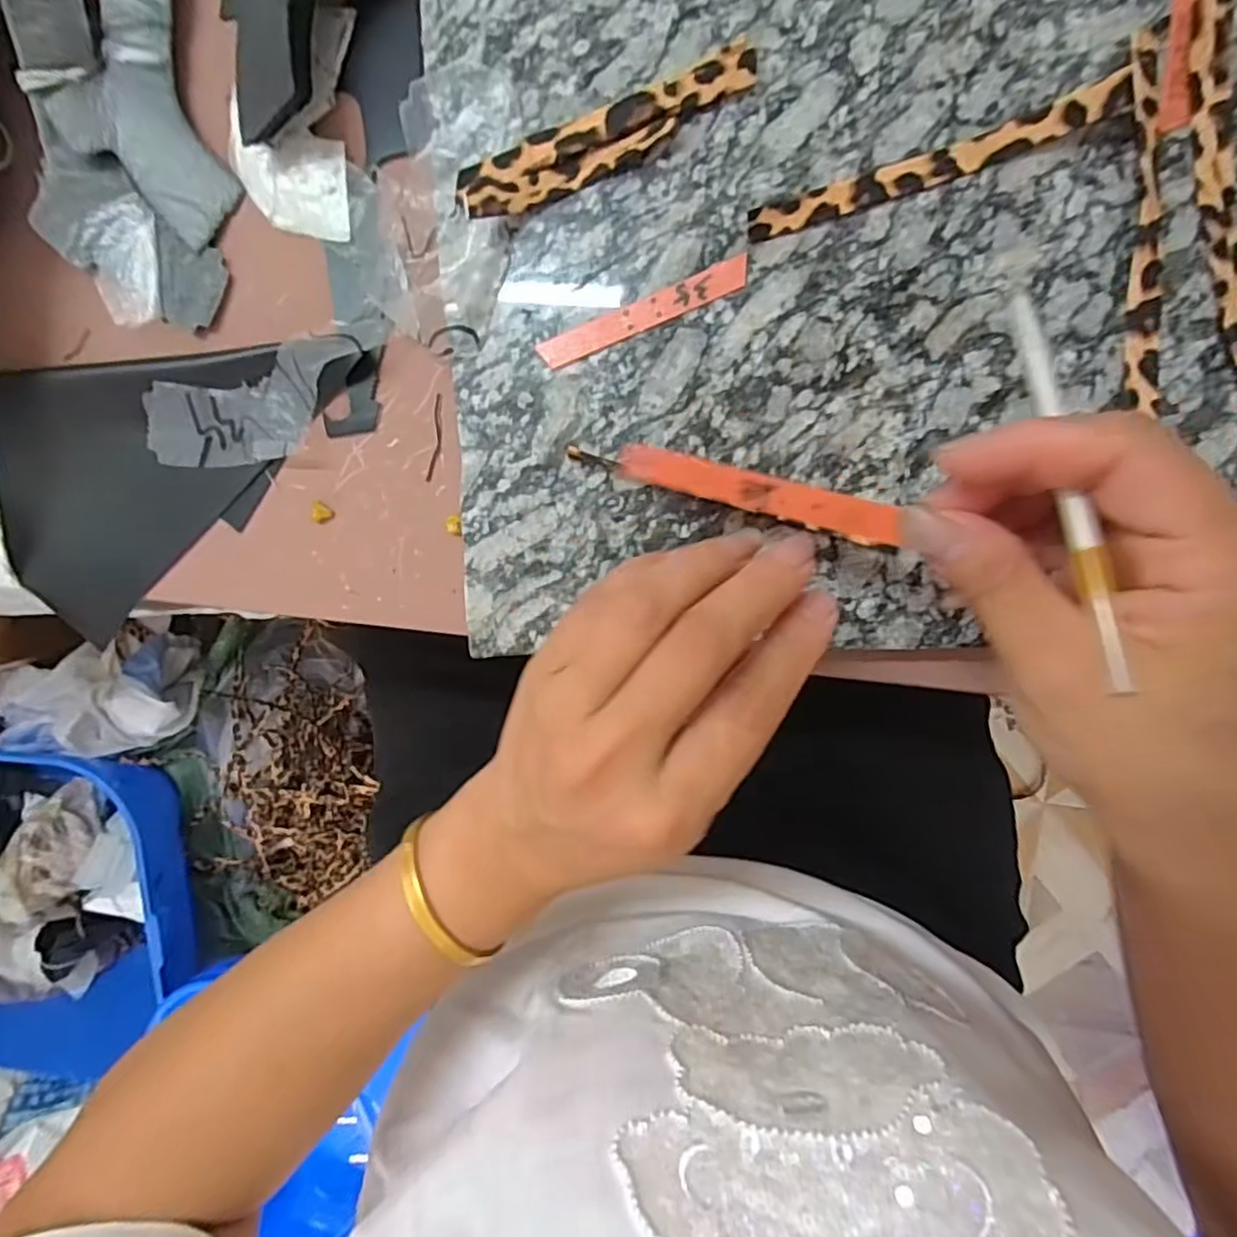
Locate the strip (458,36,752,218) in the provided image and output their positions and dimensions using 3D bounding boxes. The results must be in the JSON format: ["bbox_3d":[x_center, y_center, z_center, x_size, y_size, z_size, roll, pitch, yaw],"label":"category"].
[{"bbox_3d":[-0.006,-0.183,0.245,0.115,0.017,0.023,-22,93,9],"label":"strip"}]

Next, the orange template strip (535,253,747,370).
[{"bbox_3d":[0.010,-0.119,0.257,0.084,0.004,0.011,-20,93,9],"label":"orange template strip"}]

